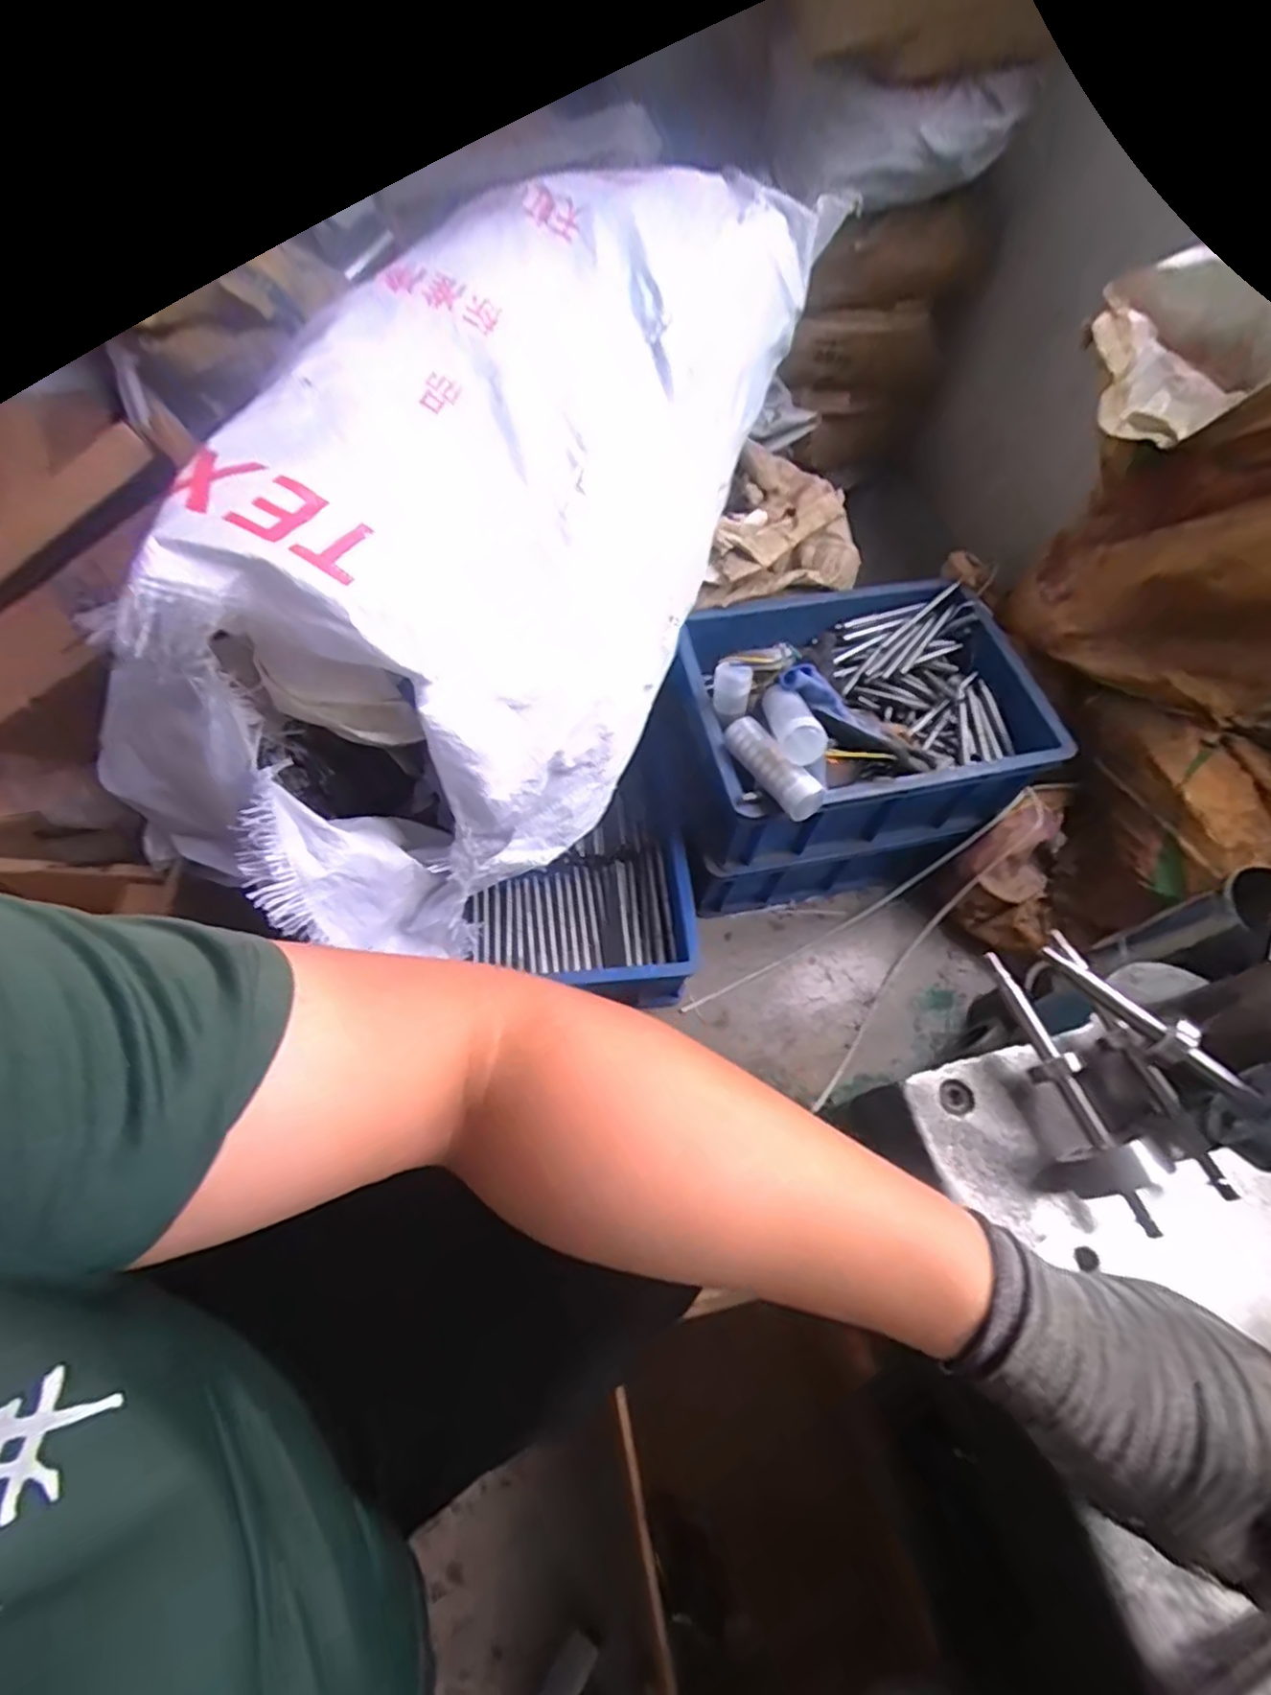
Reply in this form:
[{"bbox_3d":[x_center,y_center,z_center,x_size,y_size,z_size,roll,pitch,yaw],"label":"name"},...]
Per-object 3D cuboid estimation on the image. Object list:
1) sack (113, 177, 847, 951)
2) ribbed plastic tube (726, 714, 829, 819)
[{"bbox_3d":[-0.108,-0.318,0.643,0.387,0.389,0.879,32,79,12],"label":"sack"},{"bbox_3d":[0.140,-0.085,0.684,0.038,0.036,0.123,-30,68,-18],"label":"ribbed plastic tube"}]

